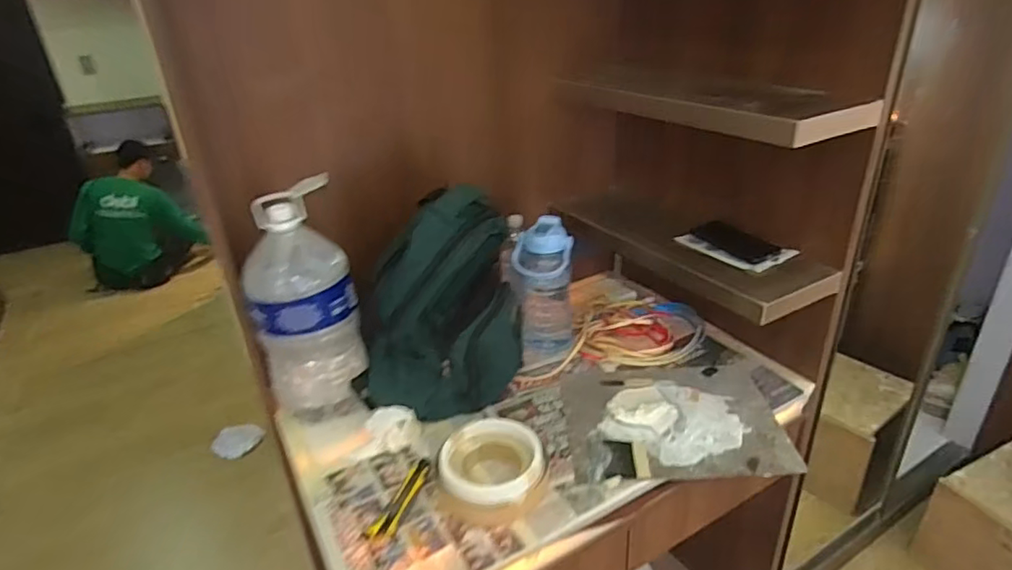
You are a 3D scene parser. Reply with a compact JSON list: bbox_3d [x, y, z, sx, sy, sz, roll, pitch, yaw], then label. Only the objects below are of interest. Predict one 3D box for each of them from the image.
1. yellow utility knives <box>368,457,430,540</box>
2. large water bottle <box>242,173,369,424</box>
[{"bbox_3d":[-0.160,0.332,0.900,0.031,0.021,0.155,7,29,19],"label":"yellow utility knives"},{"bbox_3d":[-0.368,0.039,1.068,0.175,0.393,0.210,-13,29,-17],"label":"large water bottle"}]

